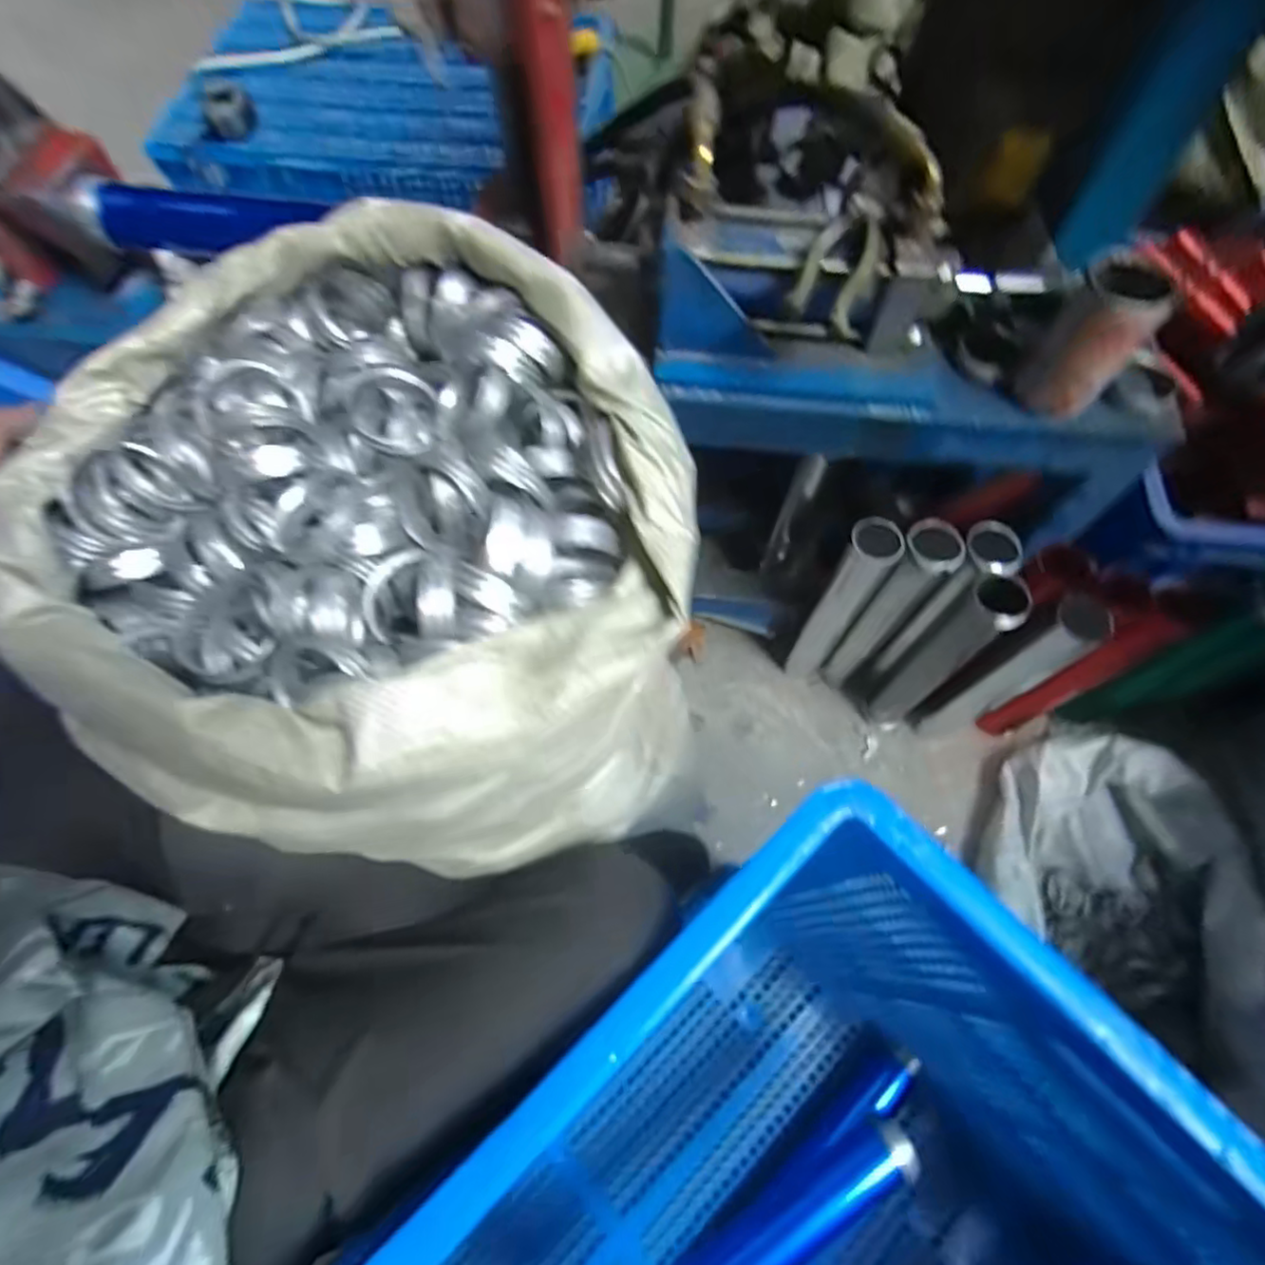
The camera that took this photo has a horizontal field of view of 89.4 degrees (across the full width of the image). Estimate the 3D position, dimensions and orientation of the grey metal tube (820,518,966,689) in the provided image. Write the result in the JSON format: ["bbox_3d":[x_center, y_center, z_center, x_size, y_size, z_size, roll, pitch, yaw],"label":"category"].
[{"bbox_3d":[0.316,-0.018,0.820,0.060,0.352,0.053,36,70,16],"label":"grey metal tube"}]

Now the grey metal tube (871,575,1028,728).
[{"bbox_3d":[0.373,0.042,0.799,0.045,0.337,0.059,-32,68,-14],"label":"grey metal tube"}]

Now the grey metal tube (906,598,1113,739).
[{"bbox_3d":[0.446,0.061,0.791,0.057,0.339,0.058,-28,68,-12],"label":"grey metal tube"}]

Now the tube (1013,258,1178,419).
[{"bbox_3d":[0.361,-0.230,0.509,0.063,0.103,0.053,41,71,18],"label":"tube"}]

